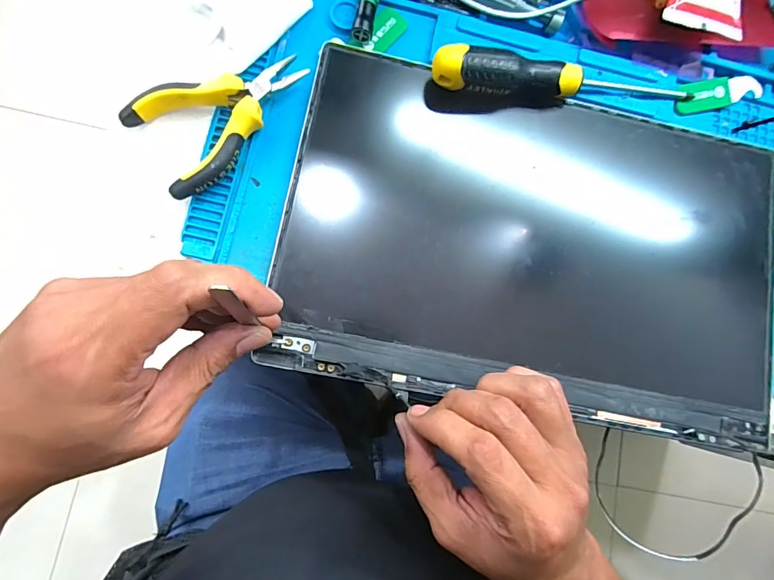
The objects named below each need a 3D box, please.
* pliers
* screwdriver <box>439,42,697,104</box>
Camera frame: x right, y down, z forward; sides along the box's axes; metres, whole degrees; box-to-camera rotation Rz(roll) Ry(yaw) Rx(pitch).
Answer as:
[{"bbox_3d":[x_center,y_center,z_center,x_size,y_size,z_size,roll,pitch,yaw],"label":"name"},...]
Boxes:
[{"bbox_3d":[-0.106,-0.118,0.282,0.115,0.017,0.069,-34,87,-9],"label":"pliers"},{"bbox_3d":[0.129,-0.149,0.302,0.193,0.033,0.023,0,82,-6],"label":"screwdriver"}]

